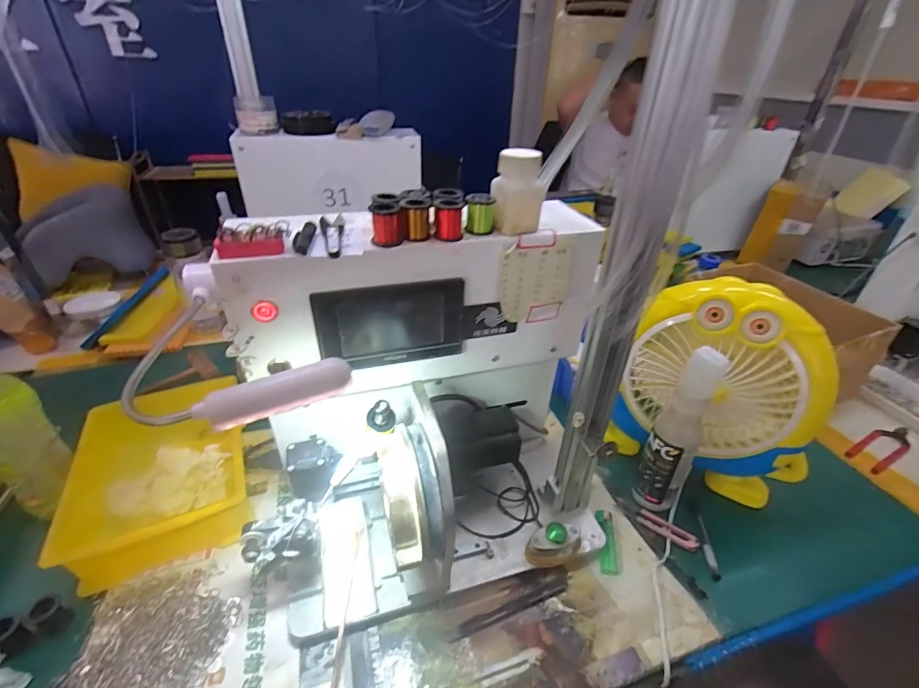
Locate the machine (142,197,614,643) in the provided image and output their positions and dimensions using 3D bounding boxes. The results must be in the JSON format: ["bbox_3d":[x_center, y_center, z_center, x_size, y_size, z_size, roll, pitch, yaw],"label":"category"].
[{"bbox_3d":[-0.016,0.076,0.425,0.336,0.343,0.208,-12,36,-21],"label":"machine"}]

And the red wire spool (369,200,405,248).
[{"bbox_3d":[-0.061,-0.104,0.364,0.026,0.034,0.033,-1,34,-4],"label":"red wire spool"}]

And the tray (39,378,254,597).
[{"bbox_3d":[-0.372,0.159,0.537,0.168,0.077,0.241,-15,37,-24],"label":"tray"}]

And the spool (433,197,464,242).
[{"bbox_3d":[-0.009,-0.112,0.379,0.024,0.034,0.027,5,34,4],"label":"spool"}]

